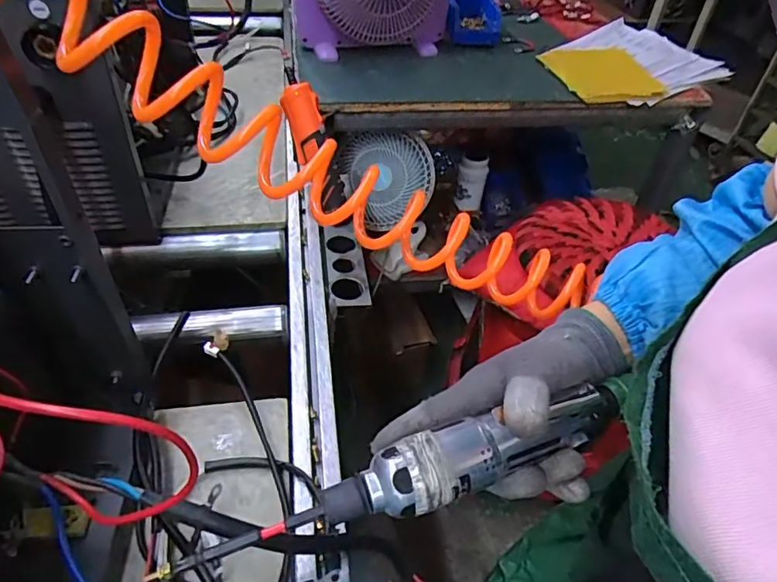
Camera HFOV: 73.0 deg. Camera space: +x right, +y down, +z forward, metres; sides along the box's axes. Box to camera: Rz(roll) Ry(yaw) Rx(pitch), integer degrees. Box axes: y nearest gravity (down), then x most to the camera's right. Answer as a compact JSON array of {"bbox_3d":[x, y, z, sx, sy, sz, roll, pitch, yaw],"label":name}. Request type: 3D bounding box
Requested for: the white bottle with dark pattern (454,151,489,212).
[{"bbox_3d":[0.208,-0.270,1.312,0.073,0.144,0.082,14,10,15],"label":"white bottle with dark pattern"}]

